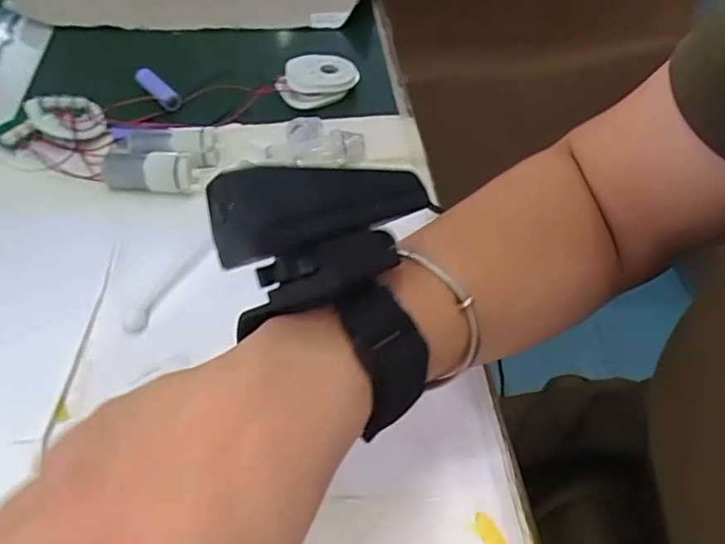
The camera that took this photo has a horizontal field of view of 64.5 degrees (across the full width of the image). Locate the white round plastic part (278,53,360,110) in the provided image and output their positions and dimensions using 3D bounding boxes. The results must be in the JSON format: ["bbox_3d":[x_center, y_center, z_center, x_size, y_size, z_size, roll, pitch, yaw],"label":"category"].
[{"bbox_3d":[-0.035,-0.154,0.468,0.063,0.026,0.044,-7,51,-7],"label":"white round plastic part"}]

